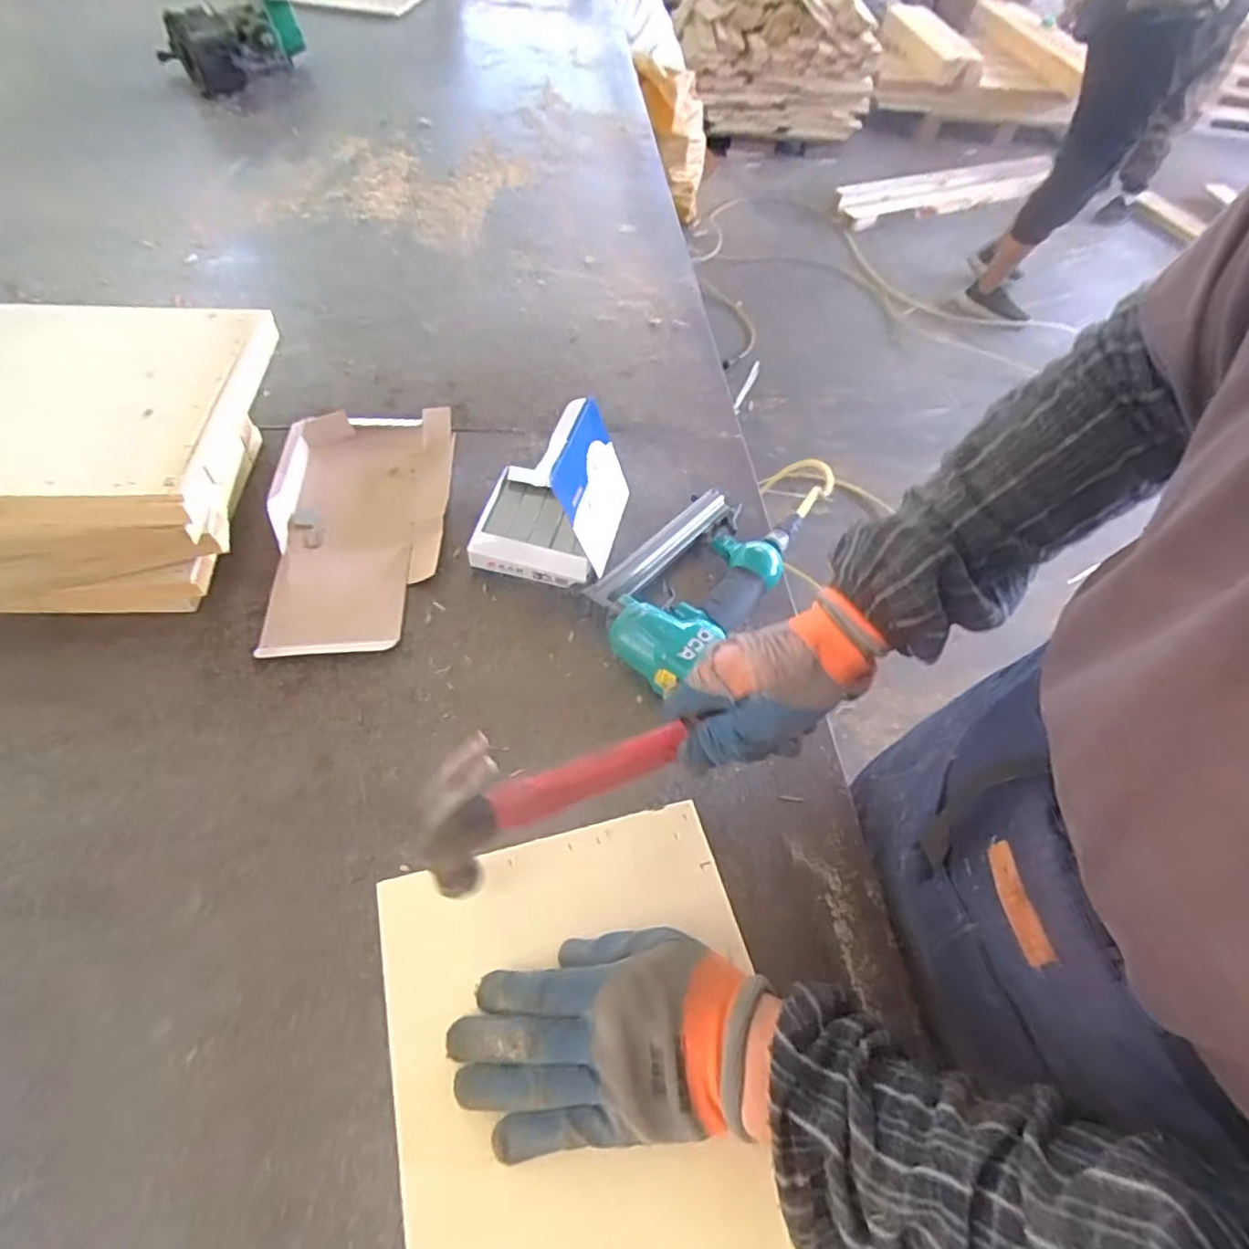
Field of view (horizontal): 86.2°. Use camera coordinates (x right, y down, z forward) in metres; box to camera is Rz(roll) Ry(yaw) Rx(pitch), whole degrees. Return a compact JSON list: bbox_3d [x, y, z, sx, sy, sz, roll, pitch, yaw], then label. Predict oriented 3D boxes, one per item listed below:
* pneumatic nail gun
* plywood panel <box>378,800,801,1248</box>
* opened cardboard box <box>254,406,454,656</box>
[{"bbox_3d":[0.071,-0.052,0.631,0.142,0.054,0.251,33,58,18],"label":"pneumatic nail gun"},{"bbox_3d":[-0.017,0.270,0.393,0.222,0.015,0.299,-11,56,-13],"label":"plywood panel"},{"bbox_3d":[-0.269,-0.104,0.655,0.171,0.031,0.298,-1,55,-5],"label":"opened cardboard box"}]

